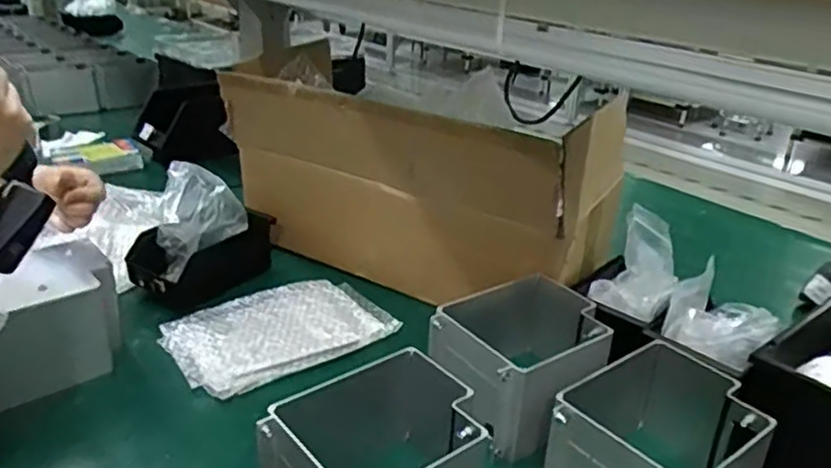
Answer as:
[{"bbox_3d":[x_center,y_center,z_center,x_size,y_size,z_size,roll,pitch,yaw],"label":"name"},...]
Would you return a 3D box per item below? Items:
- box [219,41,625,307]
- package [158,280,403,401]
[{"bbox_3d":[-0.009,-0.074,0.910,0.500,0.246,0.265,19,30,34],"label":"box"},{"bbox_3d":[-0.164,0.111,0.808,0.246,0.015,0.171,-15,29,-32],"label":"package"}]

